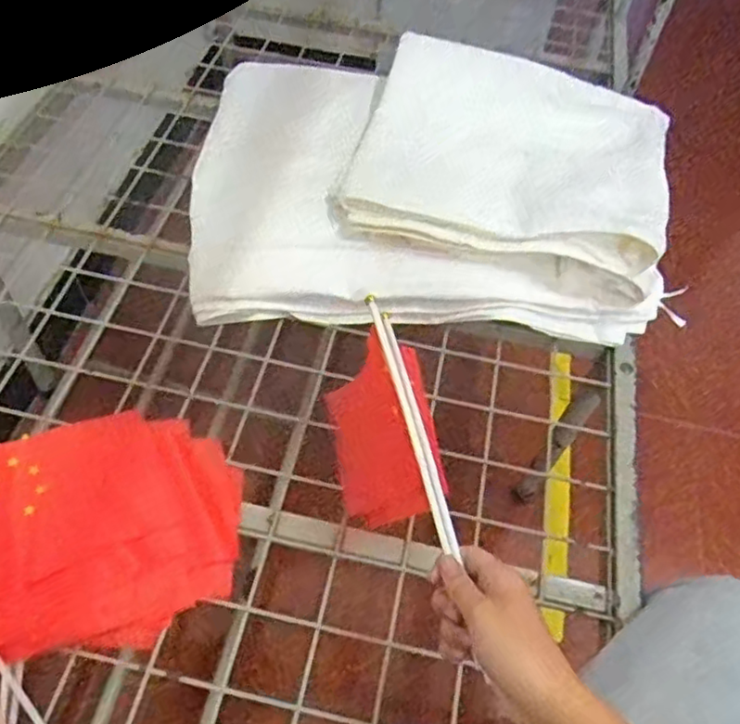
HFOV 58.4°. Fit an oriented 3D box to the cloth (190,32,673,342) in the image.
[{"bbox_3d":[0.077,-0.237,0.841,0.576,0.123,0.425,3,55,-2],"label":"cloth"}]

